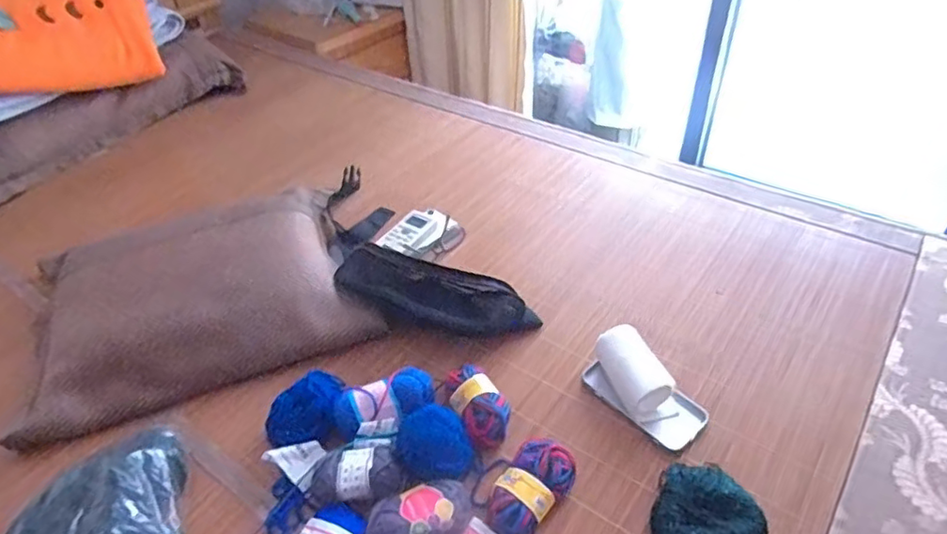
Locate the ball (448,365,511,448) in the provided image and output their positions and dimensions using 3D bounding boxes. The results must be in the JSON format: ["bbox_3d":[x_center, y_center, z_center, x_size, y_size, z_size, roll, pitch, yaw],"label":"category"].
[{"bbox_3d":[0.006,0.166,0.705,0.055,0.045,0.109,-22,45,-17],"label":"ball"}]

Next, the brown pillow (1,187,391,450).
[{"bbox_3d":[-0.410,0.029,0.858,0.450,0.094,0.383,-21,45,-16],"label":"brown pillow"}]

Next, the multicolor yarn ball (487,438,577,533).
[{"bbox_3d":[0.057,0.236,0.629,0.111,0.039,0.069,-35,50,-29],"label":"multicolor yarn ball"}]

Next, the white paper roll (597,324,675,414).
[{"bbox_3d":[0.192,0.129,0.715,0.064,0.064,0.100,-19,44,-14],"label":"white paper roll"}]

